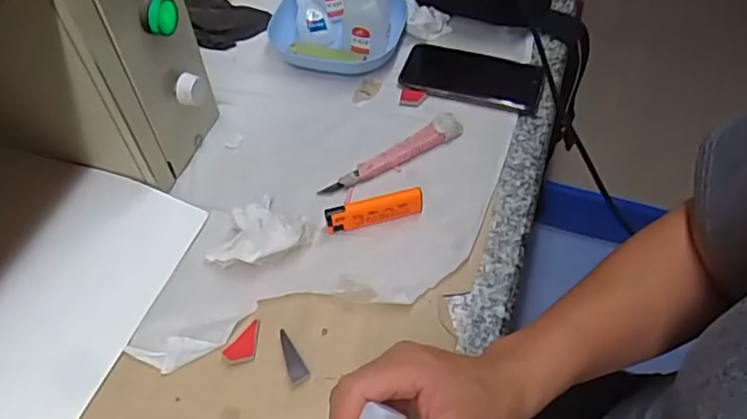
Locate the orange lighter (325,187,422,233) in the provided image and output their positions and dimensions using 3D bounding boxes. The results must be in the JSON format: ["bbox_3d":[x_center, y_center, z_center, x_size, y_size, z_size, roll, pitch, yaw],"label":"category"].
[{"bbox_3d":[0.000,0.000,0.475,0.078,0.024,0.013,-12,54,-8],"label":"orange lighter"}]

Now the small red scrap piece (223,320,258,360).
[{"bbox_3d":[-0.090,0.097,0.418,0.018,0.006,0.032,32,60,23],"label":"small red scrap piece"}]

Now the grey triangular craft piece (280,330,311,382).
[{"bbox_3d":[-0.059,0.103,0.412,0.013,0.004,0.041,-22,52,-22],"label":"grey triangular craft piece"}]

